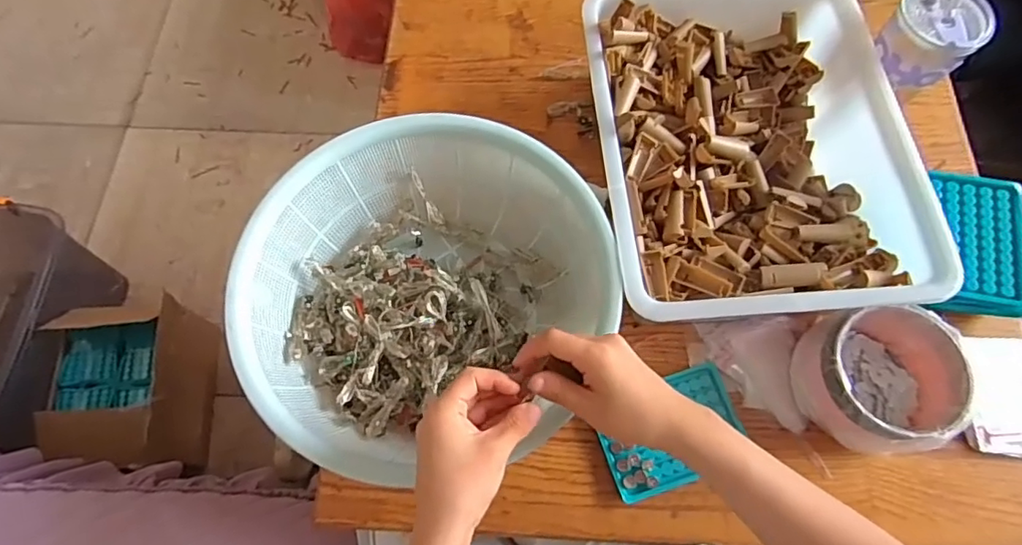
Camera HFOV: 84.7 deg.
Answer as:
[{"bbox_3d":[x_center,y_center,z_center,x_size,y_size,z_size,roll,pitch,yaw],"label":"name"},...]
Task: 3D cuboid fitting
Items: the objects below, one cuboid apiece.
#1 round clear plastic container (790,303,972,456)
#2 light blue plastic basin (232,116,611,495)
[{"bbox_3d":[0.333,0.101,0.518,0.113,0.089,0.120,0,68,0],"label":"round clear plastic container"},{"bbox_3d":[-0.075,0.018,0.532,0.320,0.112,0.304,0,68,0],"label":"light blue plastic basin"}]

